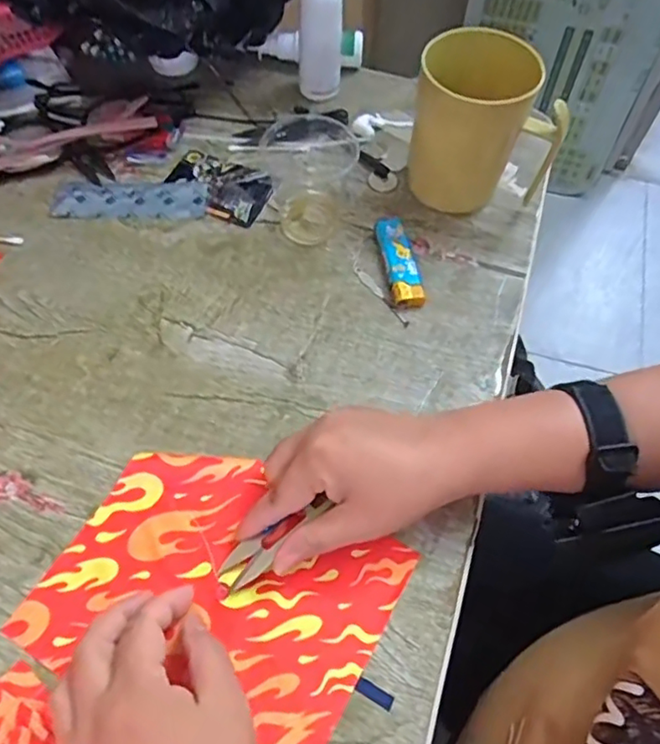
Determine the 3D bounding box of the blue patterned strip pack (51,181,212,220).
[{"bbox_3d":[-0.160,-0.139,0.468,0.119,0.004,0.041,-1,61,-2],"label":"blue patterned strip pack"}]

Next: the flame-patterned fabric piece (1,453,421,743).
[{"bbox_3d":[-0.063,0.124,0.328,0.180,0.008,0.144,26,64,12],"label":"flame-patterned fabric piece"}]

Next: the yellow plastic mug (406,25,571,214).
[{"bbox_3d":[0.118,-0.183,0.438,0.105,0.114,0.086,22,63,10],"label":"yellow plastic mug"}]

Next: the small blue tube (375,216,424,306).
[{"bbox_3d":[0.052,-0.087,0.443,0.022,0.012,0.088,-8,62,-6],"label":"small blue tube"}]

